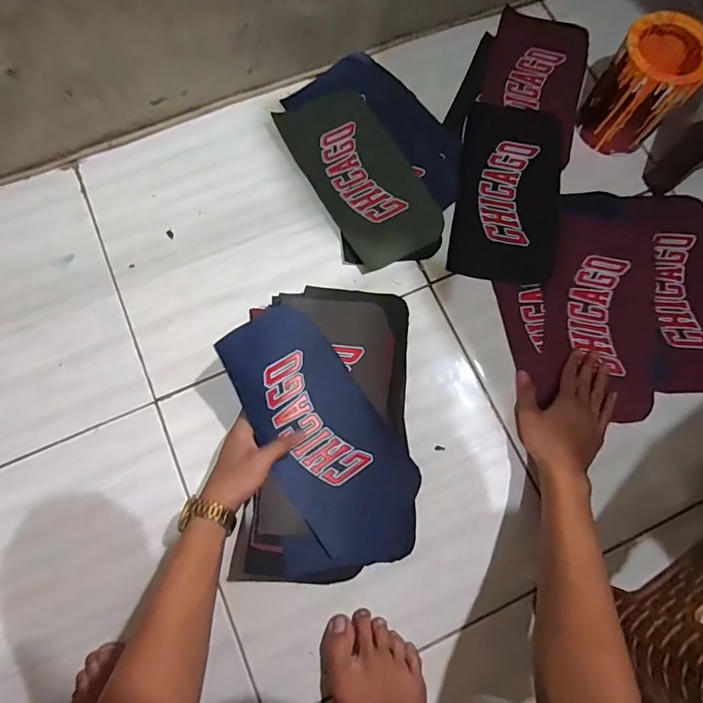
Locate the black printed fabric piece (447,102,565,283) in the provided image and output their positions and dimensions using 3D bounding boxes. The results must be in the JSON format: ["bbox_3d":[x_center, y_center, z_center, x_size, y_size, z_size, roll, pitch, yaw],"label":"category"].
[{"bbox_3d":[0.232,-0.237,0.660,0.147,0.009,0.285,10,76,2],"label":"black printed fabric piece"}]

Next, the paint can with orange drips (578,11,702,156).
[{"bbox_3d":[0.400,-0.360,0.621,0.111,0.130,0.115,0,76,-1],"label":"paint can with orange drips"}]

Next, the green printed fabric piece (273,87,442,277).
[{"bbox_3d":[0.012,-0.265,0.659,0.145,0.006,0.291,-29,78,-7],"label":"green printed fabric piece"}]

